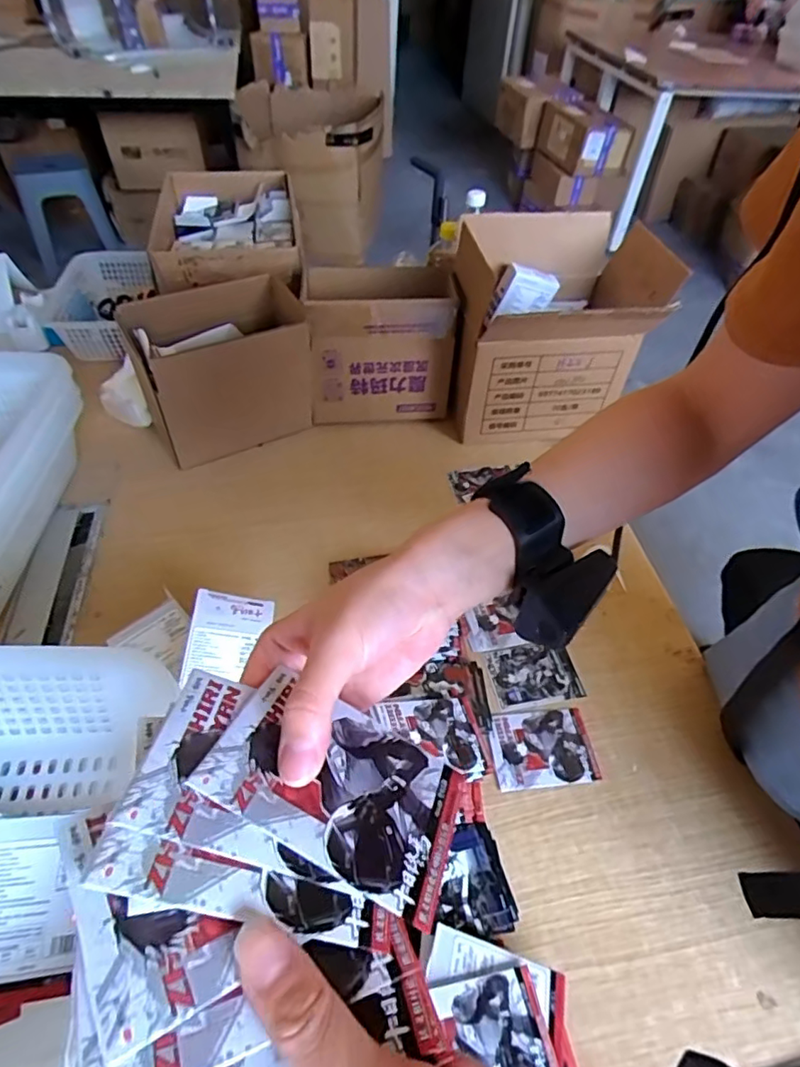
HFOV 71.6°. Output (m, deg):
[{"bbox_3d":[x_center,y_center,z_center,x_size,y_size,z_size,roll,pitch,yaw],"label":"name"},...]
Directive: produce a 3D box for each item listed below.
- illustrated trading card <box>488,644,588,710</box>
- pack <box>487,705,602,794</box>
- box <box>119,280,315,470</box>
[{"bbox_3d":[0.149,0.156,0.616,0.096,0.004,0.068,-7,51,-9],"label":"illustrated trading card"},{"bbox_3d":[0.143,0.216,0.562,0.103,0.006,0.074,-4,50,-7],"label":"pack"},{"bbox_3d":[-0.232,-0.215,0.765,0.219,0.198,0.117,-20,54,-20],"label":"box"}]

